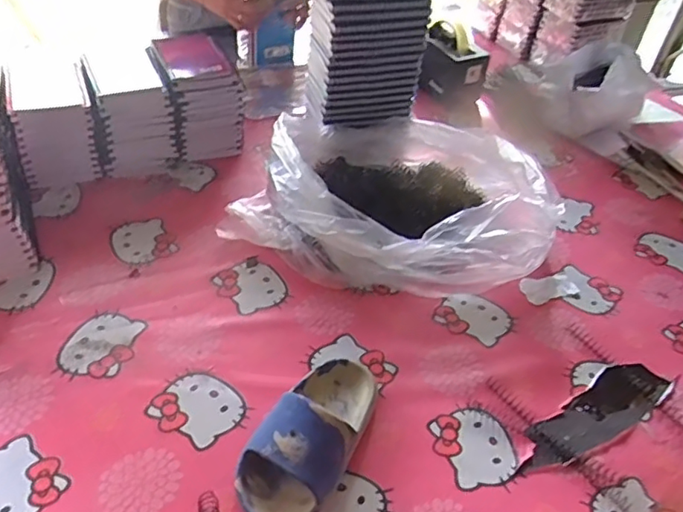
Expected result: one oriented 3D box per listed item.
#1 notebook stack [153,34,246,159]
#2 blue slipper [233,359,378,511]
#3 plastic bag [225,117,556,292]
[{"bbox_3d":[-0.209,-0.238,0.860,0.108,0.137,0.136,-12,46,-18],"label":"notebook stack"},{"bbox_3d":[-0.024,0.151,0.518,0.076,0.059,0.174,22,46,18],"label":"blue slipper"},{"bbox_3d":[0.059,-0.081,0.739,0.370,0.097,0.241,4,43,-1],"label":"plastic bag"}]

